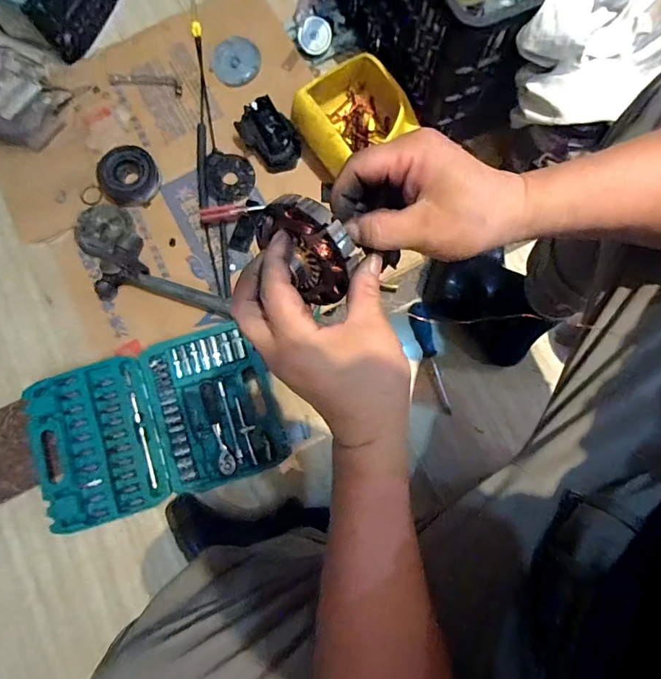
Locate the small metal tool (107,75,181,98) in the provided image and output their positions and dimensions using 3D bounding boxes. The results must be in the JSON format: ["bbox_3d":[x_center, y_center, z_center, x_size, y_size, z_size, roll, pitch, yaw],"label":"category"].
[{"bbox_3d":[-0.358,-0.502,0.841,0.145,0.009,0.036,13,79,3],"label":"small metal tool"}]

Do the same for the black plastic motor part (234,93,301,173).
[{"bbox_3d":[-0.111,-0.369,0.789,0.080,0.067,0.118,-42,81,-8],"label":"black plastic motor part"}]

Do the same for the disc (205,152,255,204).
[{"bbox_3d":[-0.186,-0.299,0.797,0.086,0.011,0.097,1,86,-11],"label":"disc"}]

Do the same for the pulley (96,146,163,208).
[{"bbox_3d":[-0.375,-0.302,0.786,0.109,0.031,0.104,0,78,0],"label":"pulley"}]

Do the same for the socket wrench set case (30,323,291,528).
[{"bbox_3d":[-0.294,0.142,0.725,0.397,0.052,0.244,-17,79,-3],"label":"socket wrench set case"}]

